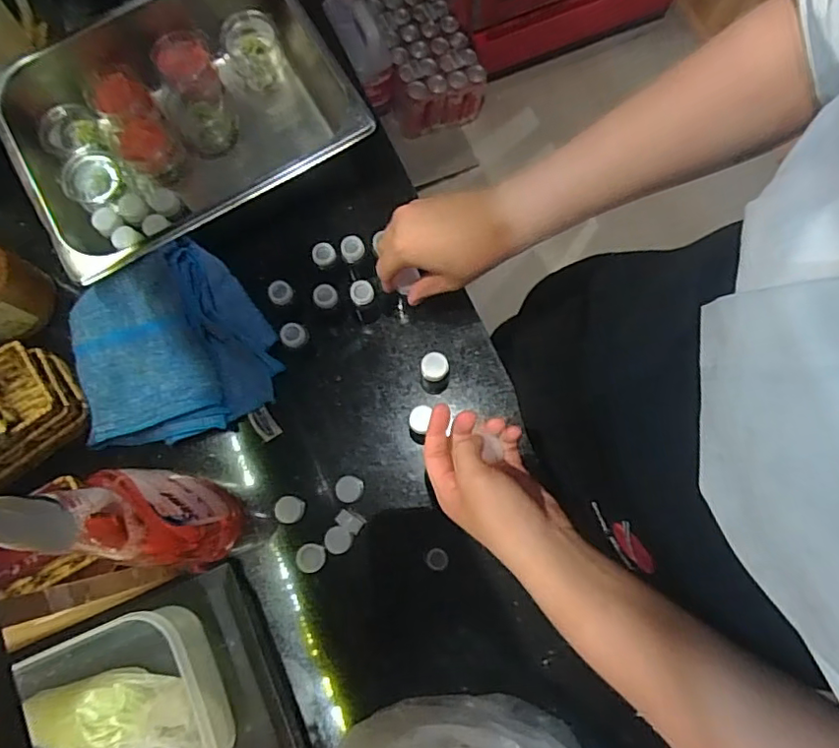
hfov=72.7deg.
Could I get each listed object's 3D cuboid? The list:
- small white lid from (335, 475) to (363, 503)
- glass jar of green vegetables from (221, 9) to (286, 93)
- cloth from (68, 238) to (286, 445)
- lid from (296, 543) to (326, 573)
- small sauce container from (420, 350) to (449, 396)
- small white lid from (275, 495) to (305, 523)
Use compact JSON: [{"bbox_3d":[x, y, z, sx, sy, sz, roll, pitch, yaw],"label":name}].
[{"bbox_3d":[-0.068,0.112,0.555,0.026,0.004,0.025,0,76,0],"label":"small white lid"},{"bbox_3d":[-0.184,-0.359,0.635,0.060,0.059,0.055,-22,77,-5],"label":"glass jar of green vegetables"},{"bbox_3d":[-0.245,-0.027,0.553,0.186,0.064,0.168,-22,77,-5],"label":"cloth"},{"bbox_3d":[-0.103,0.174,0.540,0.028,0.007,0.026,0,76,0],"label":"lid"},{"bbox_3d":[0.015,0.000,0.556,0.027,0.062,0.026,0,76,0],"label":"small sauce container"},{"bbox_3d":[-0.126,0.132,0.554,0.027,0.006,0.025,0,76,0],"label":"small white lid"}]

